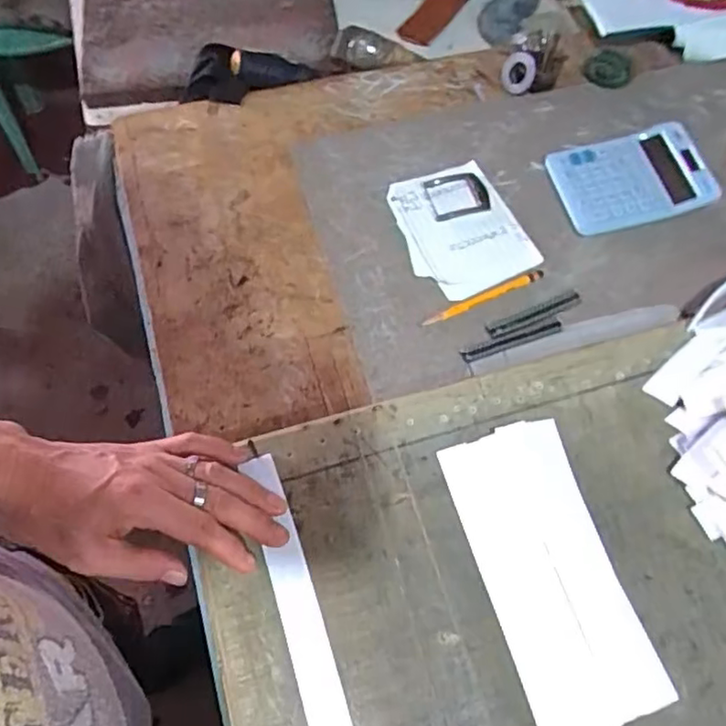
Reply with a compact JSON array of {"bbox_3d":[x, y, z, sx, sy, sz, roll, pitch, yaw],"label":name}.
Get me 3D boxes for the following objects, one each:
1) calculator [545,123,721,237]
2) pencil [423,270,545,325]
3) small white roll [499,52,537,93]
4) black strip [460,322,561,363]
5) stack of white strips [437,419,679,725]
[{"bbox_3d":[0.252,-0.173,0.594,0.133,0.029,0.090,-12,64,-8],"label":"calculator"},{"bbox_3d":[0.104,-0.057,0.543,0.118,0.004,0.009,-23,66,-13],"label":"pencil"},{"bbox_3d":[0.159,-0.298,0.651,0.035,0.038,0.014,15,20,4],"label":"small white roll"},{"bbox_3d":[0.124,-0.018,0.527,0.091,0.004,0.011,-19,65,-11],"label":"black strip"},{"bbox_3d":[0.125,0.139,0.427,0.087,0.014,0.192,-16,70,-6],"label":"stack of white strips"}]

